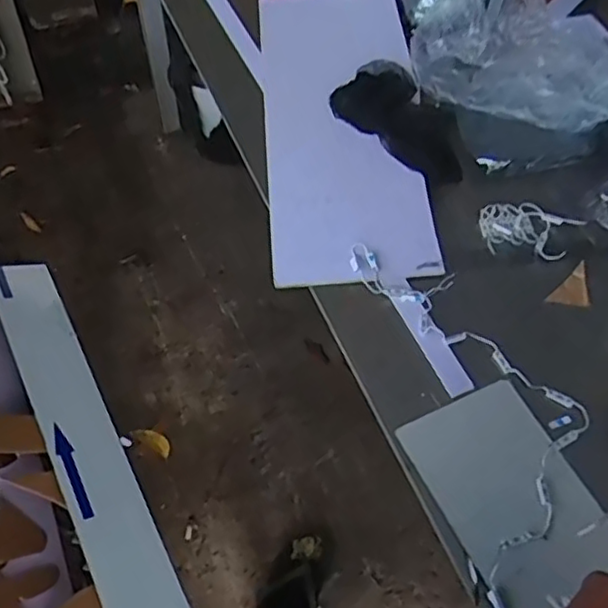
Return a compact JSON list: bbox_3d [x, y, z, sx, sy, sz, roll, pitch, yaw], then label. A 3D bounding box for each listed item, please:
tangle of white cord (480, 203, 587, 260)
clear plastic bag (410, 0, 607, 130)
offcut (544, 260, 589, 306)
[{"bbox_3d":[0.278,-0.090,0.803,0.119,0.017,0.073,11,57,3],"label":"tangle of white cord"},{"bbox_3d":[0.272,-0.320,0.833,0.245,0.123,0.130,41,63,20],"label":"clear plastic bag"},{"bbox_3d":[0.322,-0.015,0.769,0.063,0.008,0.038,-42,71,-14],"label":"offcut"}]

